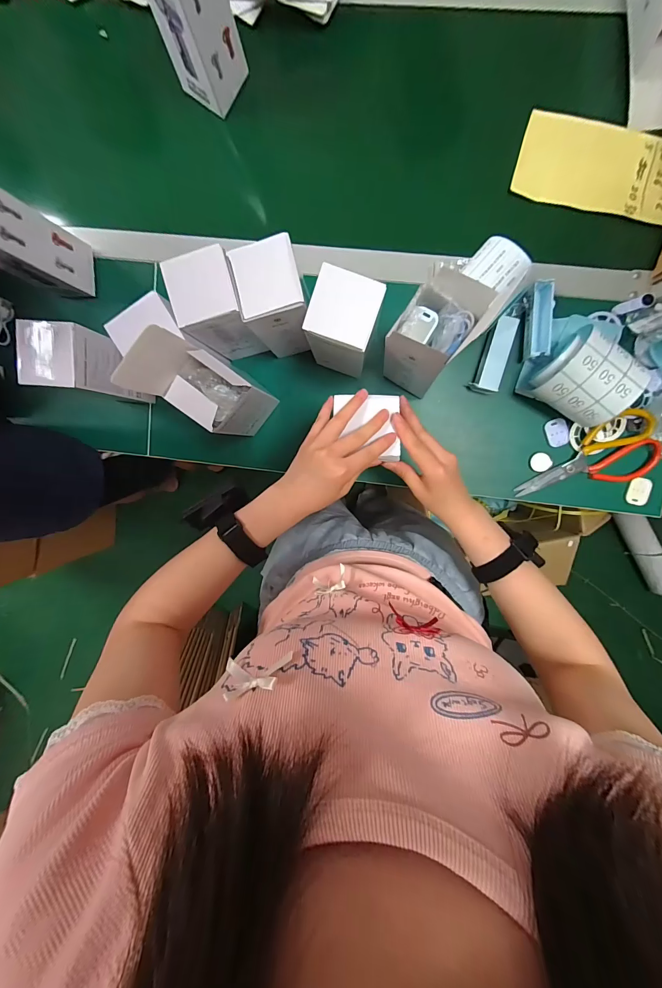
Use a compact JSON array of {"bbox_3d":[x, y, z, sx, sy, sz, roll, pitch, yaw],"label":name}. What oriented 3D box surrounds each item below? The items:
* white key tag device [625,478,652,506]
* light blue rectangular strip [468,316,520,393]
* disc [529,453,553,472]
[{"bbox_3d":[0.462,-0.004,0.524,0.031,0.013,0.041,14,98,3],"label":"white key tag device"},{"bbox_3d":[0.236,-0.200,0.506,0.035,0.026,0.101,17,98,2],"label":"light blue rectangular strip"},{"bbox_3d":[0.319,-0.048,0.528,0.029,0.004,0.029,1,97,4],"label":"disc"}]

